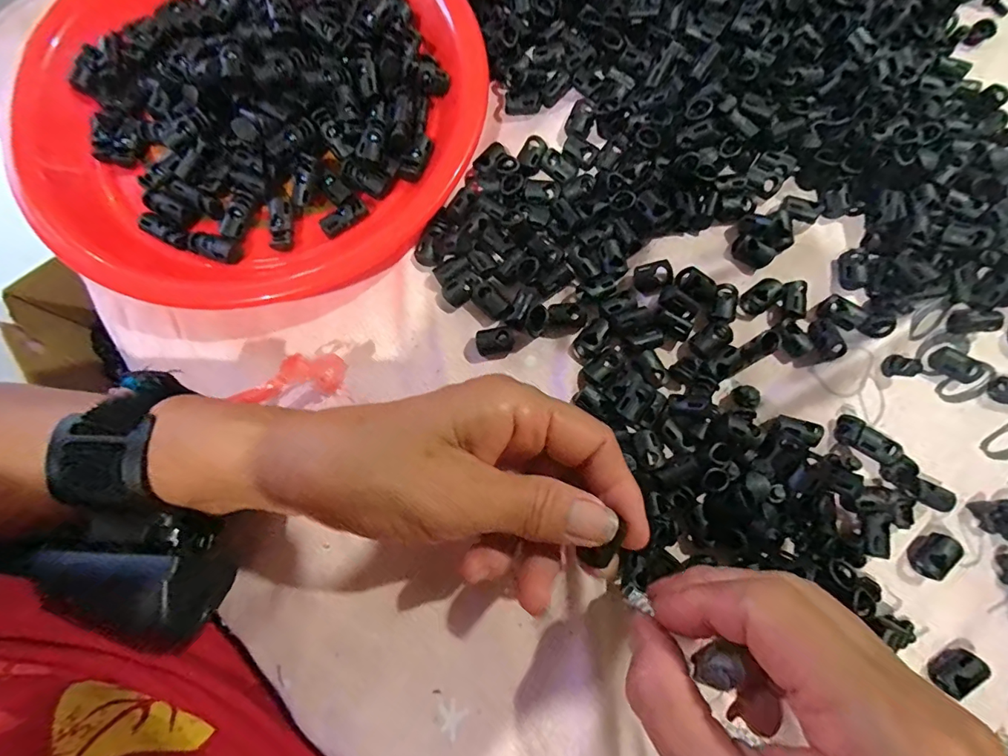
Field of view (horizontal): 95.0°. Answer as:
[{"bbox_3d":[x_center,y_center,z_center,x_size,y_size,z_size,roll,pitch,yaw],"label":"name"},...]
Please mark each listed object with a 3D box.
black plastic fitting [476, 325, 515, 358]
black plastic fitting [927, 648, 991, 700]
[{"bbox_3d":[-0.004,-0.019,0.245,0.020,0.010,0.014,-14,78,-2],"label":"black plastic fitting"},{"bbox_3d":[0.200,0.129,0.203,0.019,0.009,0.014,-34,79,-6],"label":"black plastic fitting"}]

